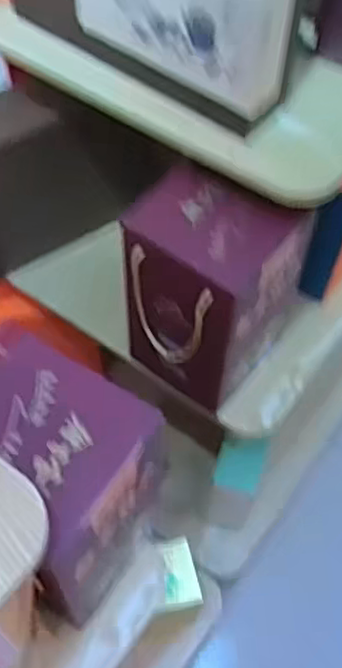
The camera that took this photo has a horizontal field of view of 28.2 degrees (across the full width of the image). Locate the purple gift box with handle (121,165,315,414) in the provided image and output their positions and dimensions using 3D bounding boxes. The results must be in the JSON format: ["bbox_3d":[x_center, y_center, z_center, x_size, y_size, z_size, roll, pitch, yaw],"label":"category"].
[{"bbox_3d":[0.047,-0.058,0.879,0.172,0.274,0.159,32,61,16],"label":"purple gift box with handle"}]

